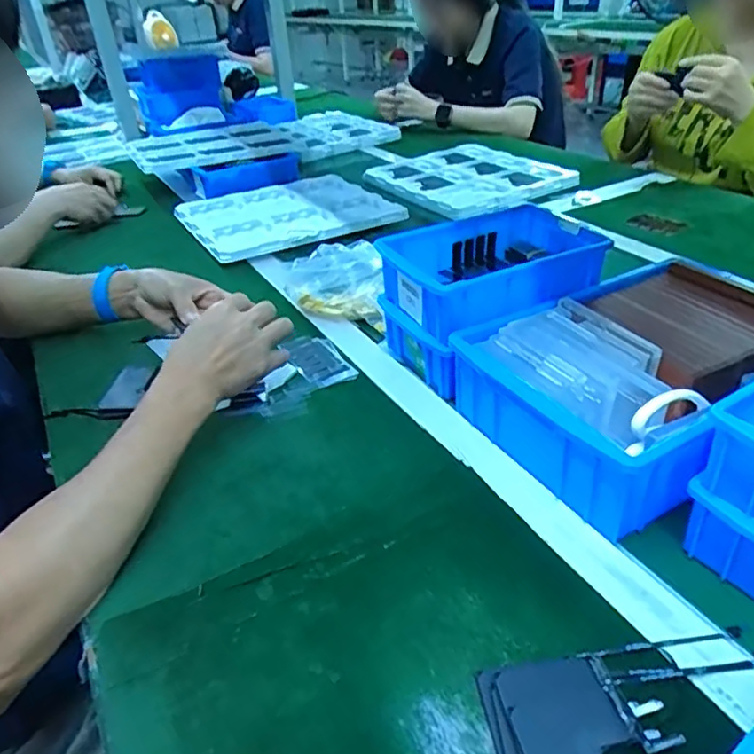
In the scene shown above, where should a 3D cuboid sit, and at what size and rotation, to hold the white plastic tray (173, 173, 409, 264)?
[{"bbox_3d":[-0.152,-0.276,1.026,0.331,0.026,0.299,-19,36,-22],"label":"white plastic tray"}]

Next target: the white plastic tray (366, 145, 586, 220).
[{"bbox_3d":[0.162,-0.392,1.143,0.291,0.026,0.333,-22,37,-25],"label":"white plastic tray"}]

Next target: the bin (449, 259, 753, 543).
[{"bbox_3d":[0.231,0.000,0.516,0.288,0.085,0.207,-21,36,-24],"label":"bin"}]

